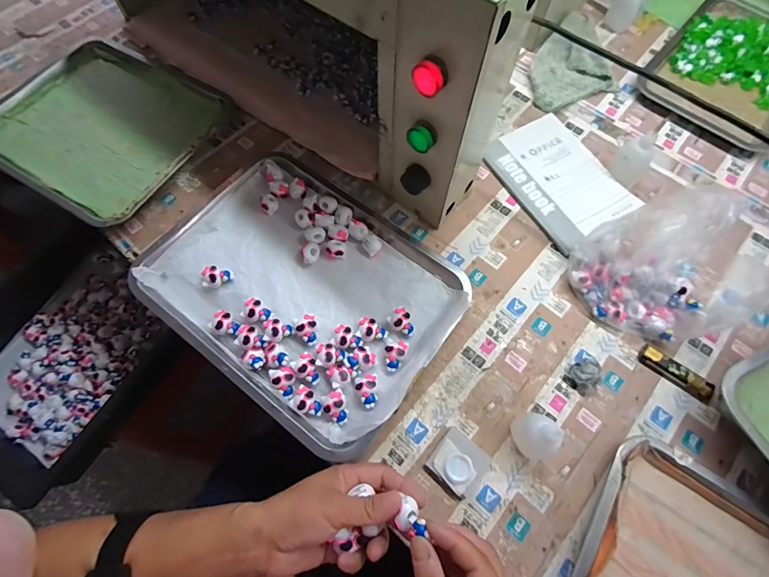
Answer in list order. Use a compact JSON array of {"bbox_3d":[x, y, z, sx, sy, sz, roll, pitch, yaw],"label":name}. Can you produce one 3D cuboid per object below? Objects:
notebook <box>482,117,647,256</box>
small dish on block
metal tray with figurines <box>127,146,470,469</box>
[{"bbox_3d":[0.241,-0.156,0.536,0.140,0.016,0.195,-31,71,-12],"label":"notebook"},{"bbox_3d":[0.076,0.181,0.395,0.053,0.018,0.052,38,73,14],"label":"small dish on block"},{"bbox_3d":[-0.099,-0.005,0.466,0.352,0.027,0.270,34,72,13],"label":"metal tray with figurines"}]

